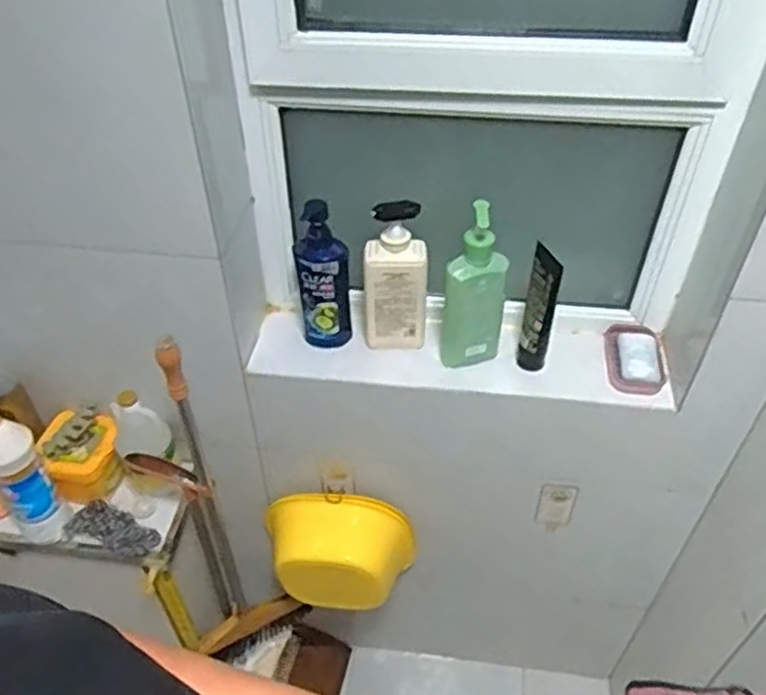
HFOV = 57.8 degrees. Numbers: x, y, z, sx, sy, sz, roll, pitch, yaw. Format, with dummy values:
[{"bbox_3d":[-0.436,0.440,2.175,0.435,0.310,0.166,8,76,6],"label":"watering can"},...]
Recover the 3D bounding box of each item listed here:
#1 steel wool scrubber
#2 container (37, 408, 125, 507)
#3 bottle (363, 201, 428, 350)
[{"bbox_3d":[-0.430,0.294,1.119,0.142,0.035,0.061,22,45,1],"label":"steel wool scrubber"},{"bbox_3d":[-0.494,0.184,1.152,0.120,0.136,0.103,-31,51,-30],"label":"container"},{"bbox_3d":[0.018,-0.103,1.028,0.094,0.234,0.056,0,42,-1],"label":"bottle"}]

